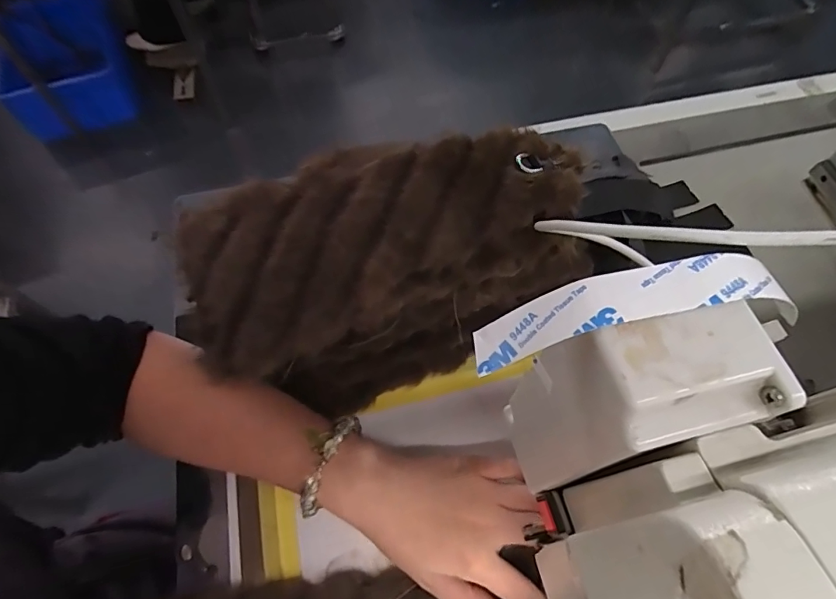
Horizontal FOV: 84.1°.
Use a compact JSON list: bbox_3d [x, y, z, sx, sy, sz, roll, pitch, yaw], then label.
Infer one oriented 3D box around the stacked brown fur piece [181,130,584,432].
[{"bbox_3d":[-0.015,-0.023,0.339,0.262,0.109,0.137,-22,66,-12],"label":"stacked brown fur piece"}]

